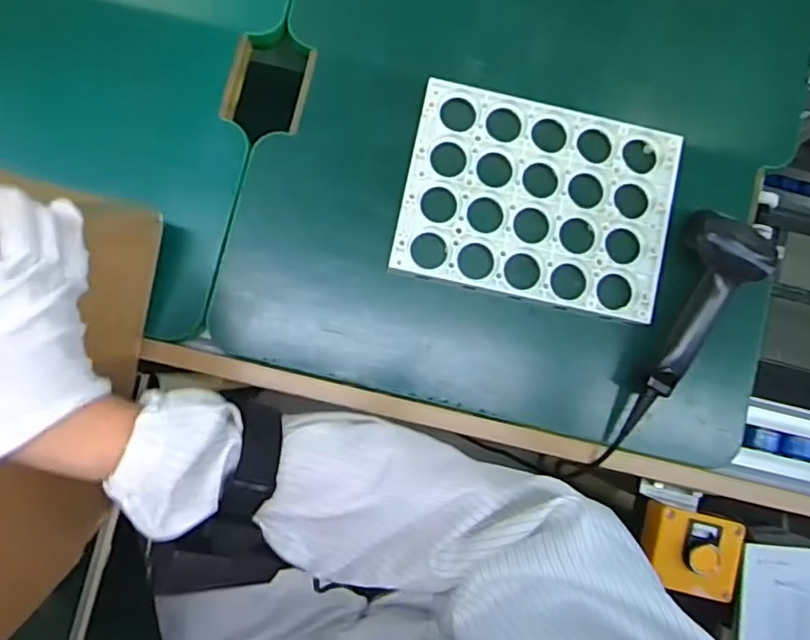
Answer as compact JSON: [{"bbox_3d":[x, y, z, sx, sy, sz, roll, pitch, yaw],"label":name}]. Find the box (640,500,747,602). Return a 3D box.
[{"bbox_3d":[0.253,0.204,0.551,0.079,0.046,0.067,14,85,-2],"label":"box"}]

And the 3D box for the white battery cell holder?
[{"bbox_3d":[0.118,-0.106,0.557,0.233,0.017,0.176,12,85,-2],"label":"white battery cell holder"}]

